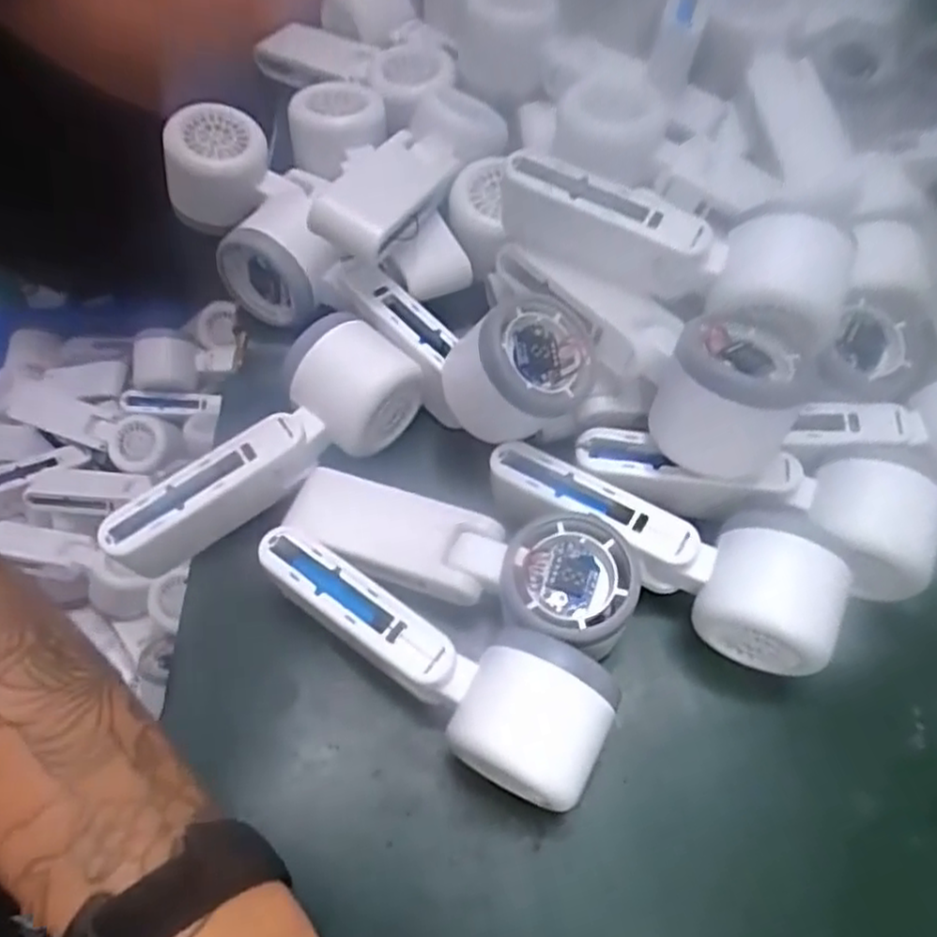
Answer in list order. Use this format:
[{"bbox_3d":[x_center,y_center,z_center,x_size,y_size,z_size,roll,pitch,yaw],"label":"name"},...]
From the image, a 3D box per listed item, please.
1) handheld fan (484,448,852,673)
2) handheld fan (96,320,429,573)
[{"bbox_3d":[0.085,0.037,0.347,0.165,0.054,0.060,23,63,11],"label":"handheld fan"},{"bbox_3d":[-0.099,-0.010,0.362,0.165,0.048,0.050,-36,68,-19],"label":"handheld fan"}]

